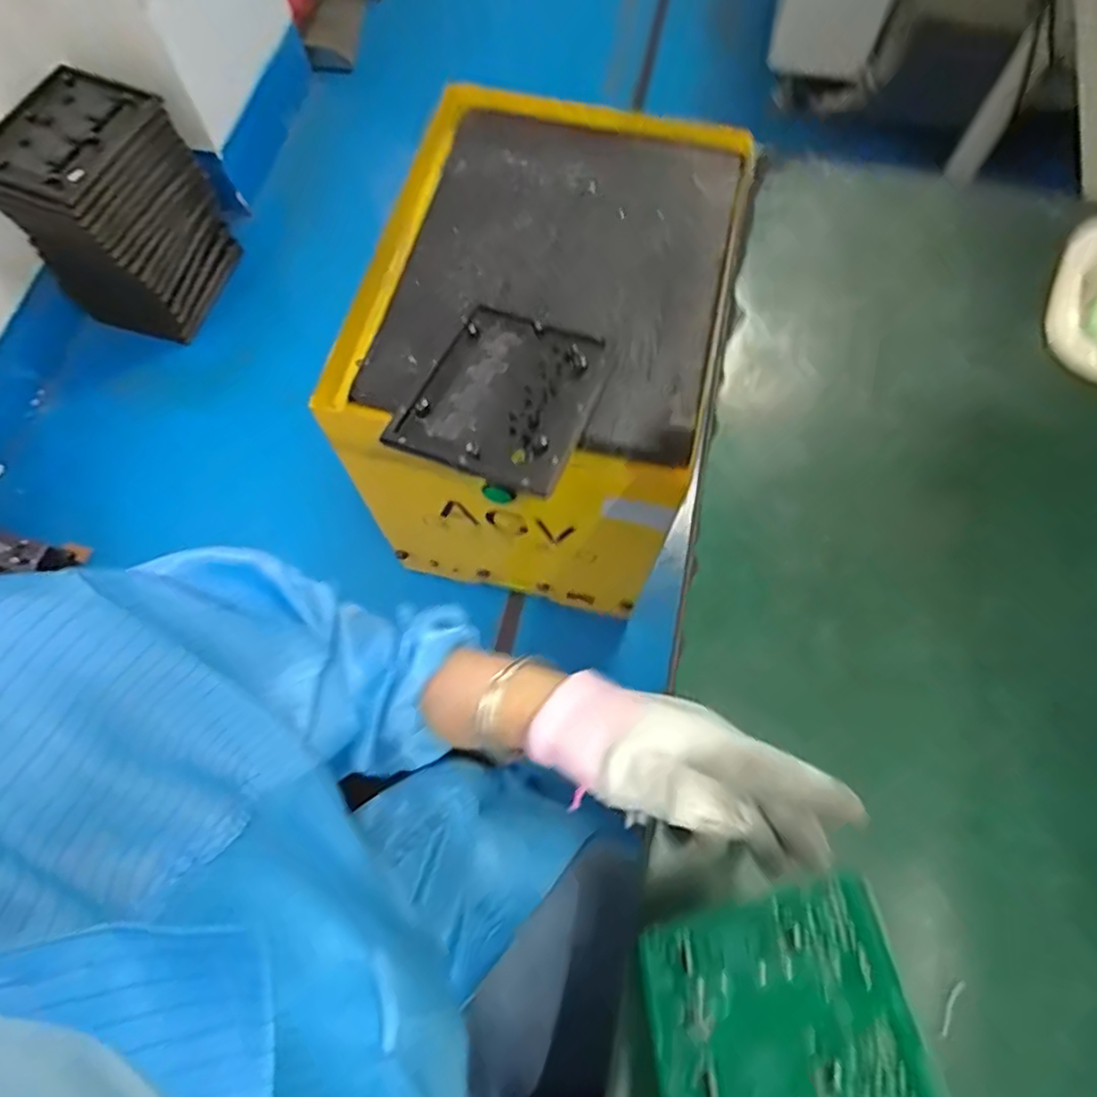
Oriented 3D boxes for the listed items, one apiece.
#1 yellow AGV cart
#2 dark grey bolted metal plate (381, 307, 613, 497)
[{"bbox_3d":[-0.004,-0.249,1.007,0.406,0.484,0.550,14,70,7],"label":"yellow AGV cart"},{"bbox_3d":[-0.045,-0.176,0.743,0.191,0.017,0.230,20,60,10],"label":"dark grey bolted metal plate"}]

